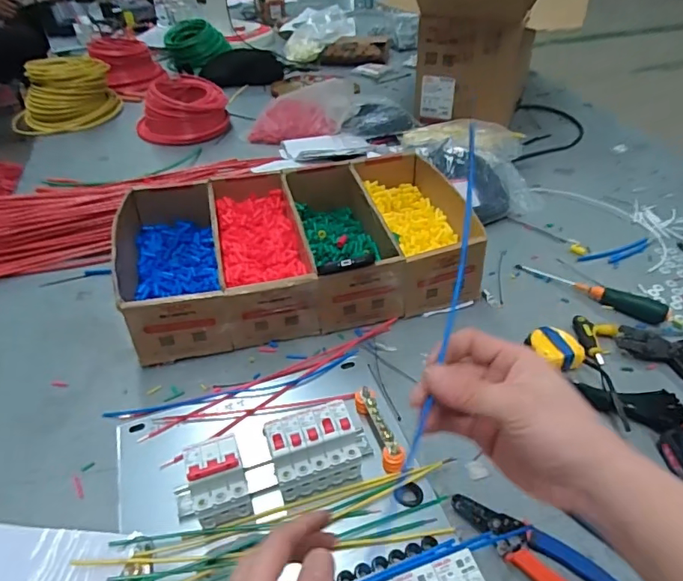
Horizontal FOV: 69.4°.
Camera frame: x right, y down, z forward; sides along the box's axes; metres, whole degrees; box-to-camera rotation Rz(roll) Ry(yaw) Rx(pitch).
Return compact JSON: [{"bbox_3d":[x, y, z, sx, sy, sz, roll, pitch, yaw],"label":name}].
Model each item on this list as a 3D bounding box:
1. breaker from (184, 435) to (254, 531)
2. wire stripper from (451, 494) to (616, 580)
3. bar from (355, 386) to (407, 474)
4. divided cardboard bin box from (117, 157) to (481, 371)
[{"bbox_3d":[-0.125,0.196,0.505,0.055,0.075,0.068,-14,43,-14],"label":"breaker"},{"bbox_3d":[0.187,0.255,0.493,0.157,0.010,0.048,31,51,30],"label":"wire stripper"},{"bbox_3d":[0.044,0.157,0.569,0.023,0.043,0.102,-15,44,-15],"label":"bar"},{"bbox_3d":[-0.068,-0.068,0.803,0.532,0.131,0.318,-11,42,-12],"label":"divided cardboard bin box"}]

